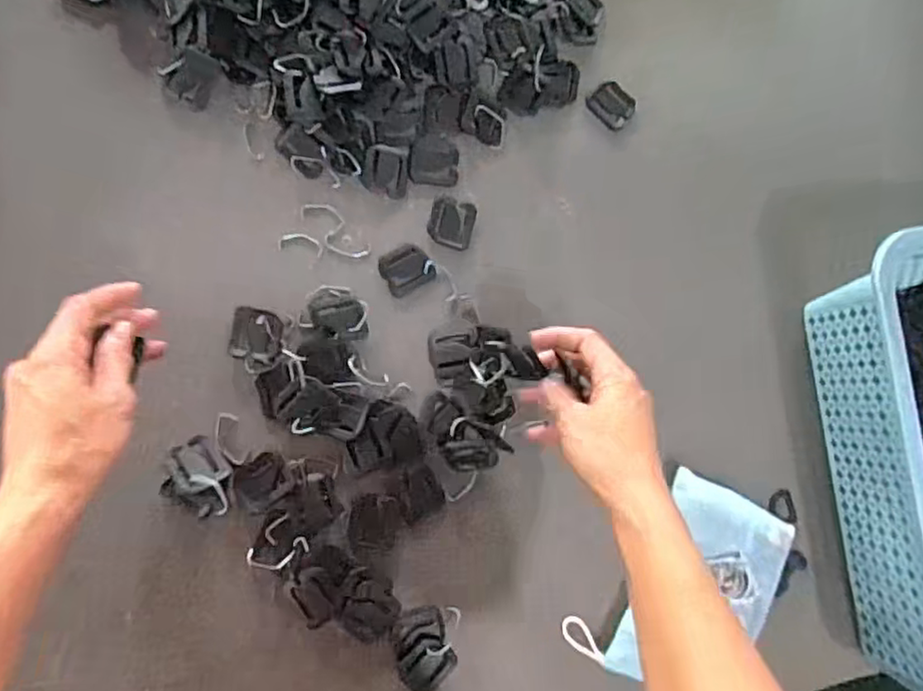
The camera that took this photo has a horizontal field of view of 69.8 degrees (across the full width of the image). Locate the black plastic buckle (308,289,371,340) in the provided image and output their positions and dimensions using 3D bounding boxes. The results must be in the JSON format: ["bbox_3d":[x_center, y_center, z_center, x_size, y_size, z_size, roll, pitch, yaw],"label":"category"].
[{"bbox_3d":[-0.092,-0.023,0.492,0.043,0.012,0.037,4,83,-13],"label":"black plastic buckle"}]

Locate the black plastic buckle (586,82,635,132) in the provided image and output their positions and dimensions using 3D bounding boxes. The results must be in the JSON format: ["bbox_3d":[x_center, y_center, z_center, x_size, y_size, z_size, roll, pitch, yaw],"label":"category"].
[{"bbox_3d":[0.128,-0.205,0.563,0.039,0.005,0.035,42,76,-6],"label":"black plastic buckle"}]

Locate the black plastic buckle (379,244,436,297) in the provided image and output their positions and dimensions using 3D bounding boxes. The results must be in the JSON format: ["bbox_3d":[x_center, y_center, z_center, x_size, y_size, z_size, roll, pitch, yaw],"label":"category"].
[{"bbox_3d":[-0.042,-0.060,0.510,0.039,0.004,0.034,-29,91,-15],"label":"black plastic buckle"}]

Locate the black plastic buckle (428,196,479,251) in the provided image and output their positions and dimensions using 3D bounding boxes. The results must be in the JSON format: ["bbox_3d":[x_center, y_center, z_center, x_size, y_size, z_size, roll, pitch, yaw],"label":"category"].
[{"bbox_3d":[-0.008,-0.097,0.521,0.036,0.006,0.037,16,80,-12],"label":"black plastic buckle"}]

